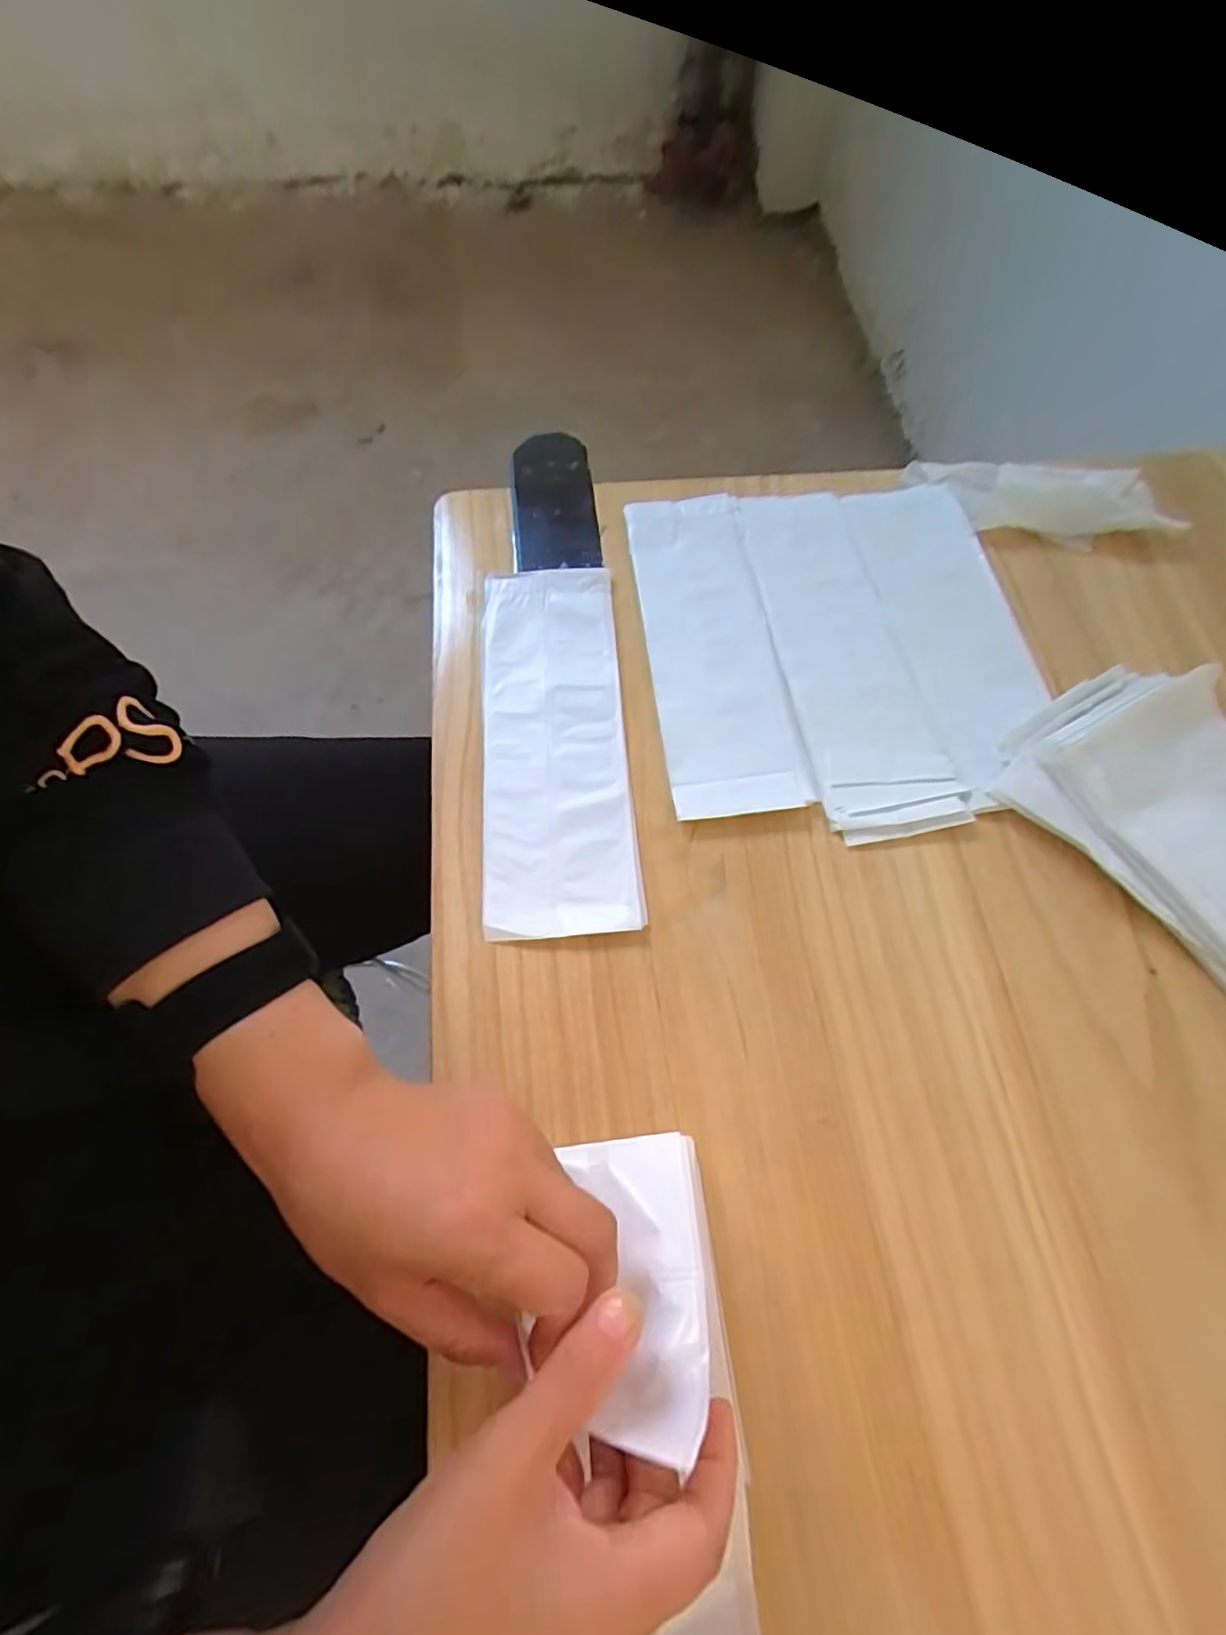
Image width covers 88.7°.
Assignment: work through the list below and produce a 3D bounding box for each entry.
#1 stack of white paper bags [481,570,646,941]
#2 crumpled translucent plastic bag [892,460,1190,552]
[{"bbox_3d":[-0.036,-0.051,0.384,0.086,0.008,0.245,-4,68,-3],"label":"stack of white paper bags"},{"bbox_3d":[0.313,-0.240,0.457,0.179,0.024,0.063,8,67,2],"label":"crumpled translucent plastic bag"}]

